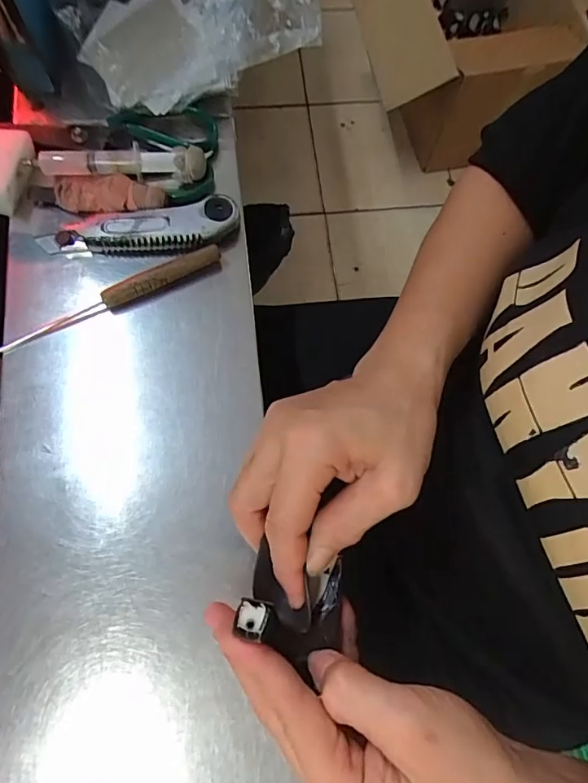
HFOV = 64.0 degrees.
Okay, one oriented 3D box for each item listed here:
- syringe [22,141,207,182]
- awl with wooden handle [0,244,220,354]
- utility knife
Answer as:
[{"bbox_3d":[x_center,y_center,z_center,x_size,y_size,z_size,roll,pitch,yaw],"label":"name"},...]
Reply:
[{"bbox_3d":[-0.151,-0.197,0.405,0.145,0.026,0.026,0,74,-2],"label":"syringe"},{"bbox_3d":[-0.149,-0.072,0.375,0.194,0.019,0.015,-28,76,-9],"label":"awl with wooden handle"},{"bbox_3d":[-0.129,-0.138,0.394,0.161,0.022,0.038,-6,74,-3],"label":"utility knife"}]

